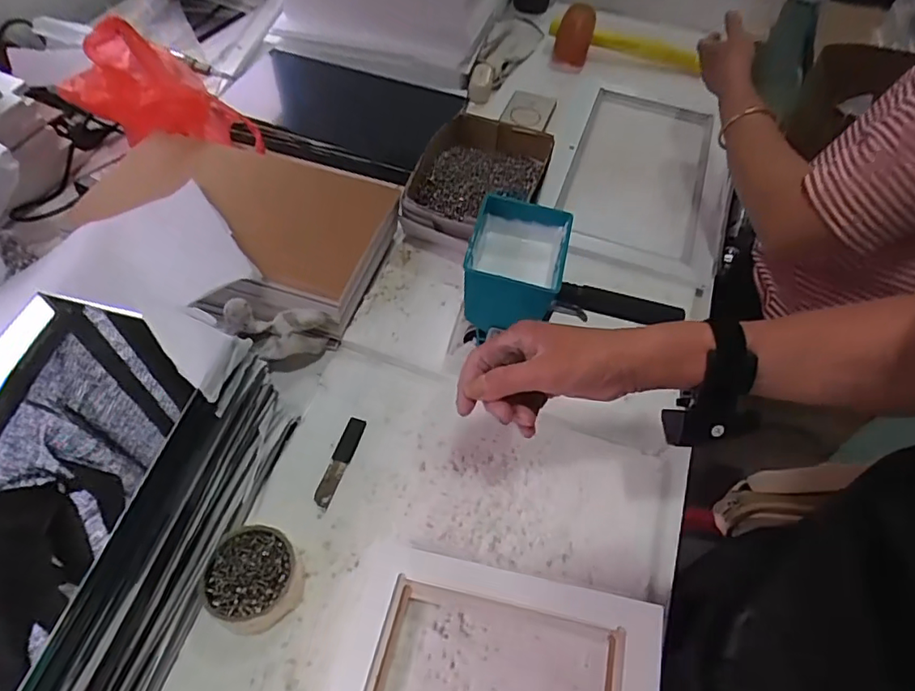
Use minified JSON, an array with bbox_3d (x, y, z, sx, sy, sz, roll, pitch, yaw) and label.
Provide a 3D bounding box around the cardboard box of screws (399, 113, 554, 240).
[{"bbox_3d":[0.029,-0.224,0.814,0.176,0.073,0.251,12,55,6],"label":"cardboard box of screws"}]

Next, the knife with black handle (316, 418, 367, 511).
[{"bbox_3d":[-0.124,0.121,0.601,0.020,0.006,0.100,15,55,8],"label":"knife with black handle"}]

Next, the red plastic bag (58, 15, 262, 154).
[{"bbox_3d":[-0.428,-0.378,0.835,0.290,0.165,0.098,6,55,3],"label":"red plastic bag"}]

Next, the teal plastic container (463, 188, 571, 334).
[{"bbox_3d":[0.058,-0.078,0.577,0.092,0.085,0.118,10,56,5],"label":"teal plastic container"}]

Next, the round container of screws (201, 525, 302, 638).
[{"bbox_3d":[-0.184,0.214,0.520,0.082,0.035,0.081,1,54,-2],"label":"round container of screws"}]

